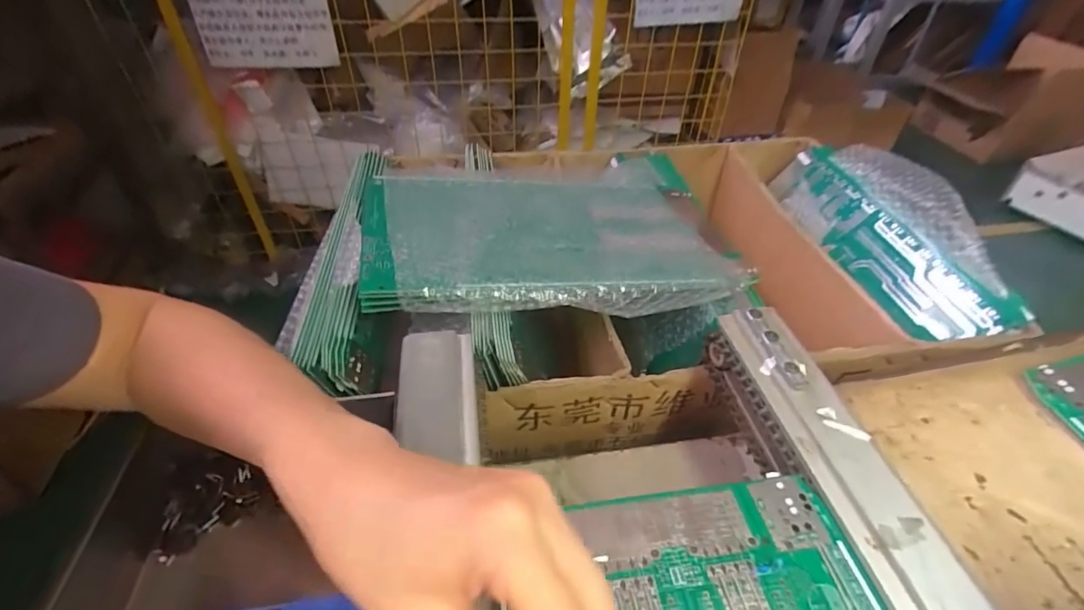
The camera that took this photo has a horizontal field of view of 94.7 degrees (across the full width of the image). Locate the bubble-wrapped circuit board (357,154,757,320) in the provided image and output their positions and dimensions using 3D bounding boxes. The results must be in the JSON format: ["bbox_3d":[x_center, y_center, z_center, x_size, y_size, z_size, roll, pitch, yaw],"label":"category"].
[{"bbox_3d":[0.011,-0.085,0.504,0.361,0.045,0.253,-8,43,-10],"label":"bubble-wrapped circuit board"}]

